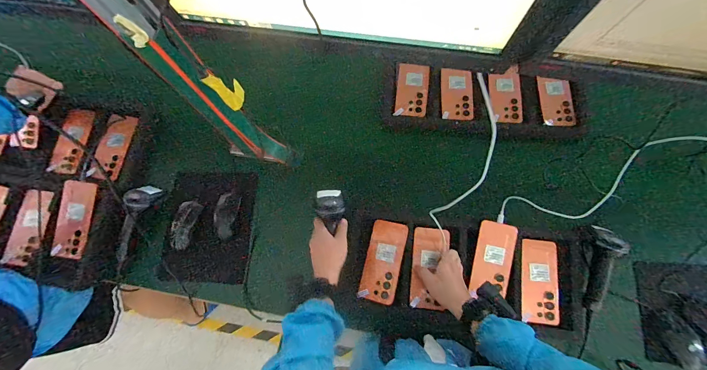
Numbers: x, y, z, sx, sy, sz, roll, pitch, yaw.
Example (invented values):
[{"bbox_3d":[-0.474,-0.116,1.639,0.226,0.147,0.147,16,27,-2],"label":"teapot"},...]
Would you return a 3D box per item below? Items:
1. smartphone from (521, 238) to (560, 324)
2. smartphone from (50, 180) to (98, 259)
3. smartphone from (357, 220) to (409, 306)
[{"bbox_3d":[0.394,0.202,0.663,0.076,0.012,0.167,4,74,4],"label":"smartphone"},{"bbox_3d":[-0.613,0.075,0.691,0.068,0.014,0.166,4,84,-3],"label":"smartphone"},{"bbox_3d":[0.066,0.163,0.677,0.076,0.007,0.169,10,75,15],"label":"smartphone"}]

